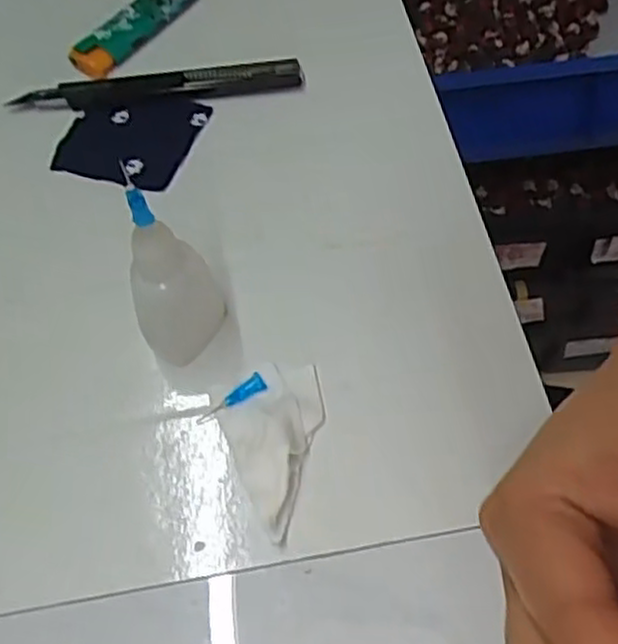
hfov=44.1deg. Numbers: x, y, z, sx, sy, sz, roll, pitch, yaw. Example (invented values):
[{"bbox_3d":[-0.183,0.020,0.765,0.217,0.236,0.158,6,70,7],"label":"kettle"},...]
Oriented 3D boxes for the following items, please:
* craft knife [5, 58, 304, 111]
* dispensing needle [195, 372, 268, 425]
[{"bbox_3d":[-0.076,-0.120,0.389,0.144,0.013,0.017,-4,57,-1],"label":"craft knife"},{"bbox_3d":[-0.031,0.030,0.297,0.030,0.004,0.007,-33,61,-1],"label":"dispensing needle"}]

